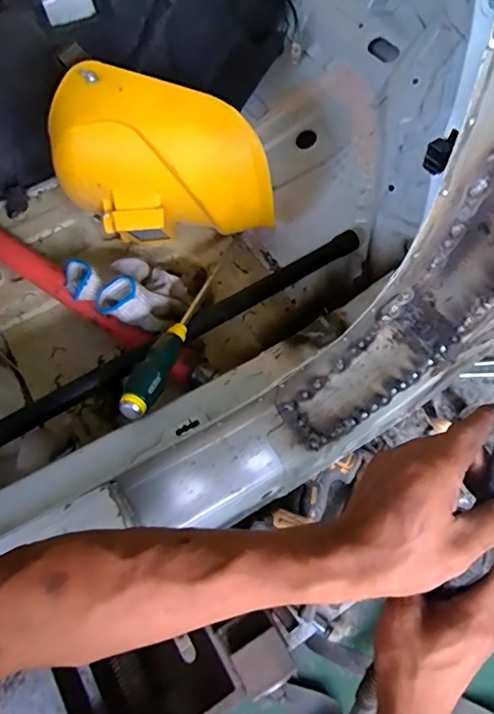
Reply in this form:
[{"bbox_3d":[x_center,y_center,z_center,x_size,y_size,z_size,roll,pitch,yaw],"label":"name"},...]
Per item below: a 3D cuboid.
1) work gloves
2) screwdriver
[{"bbox_3d":[-0.160,-0.102,0.626,0.161,0.065,0.104,32,66,18],"label":"work gloves"},{"bbox_3d":[-0.076,-0.027,0.555,0.030,0.027,0.241,17,43,7],"label":"screwdriver"}]

